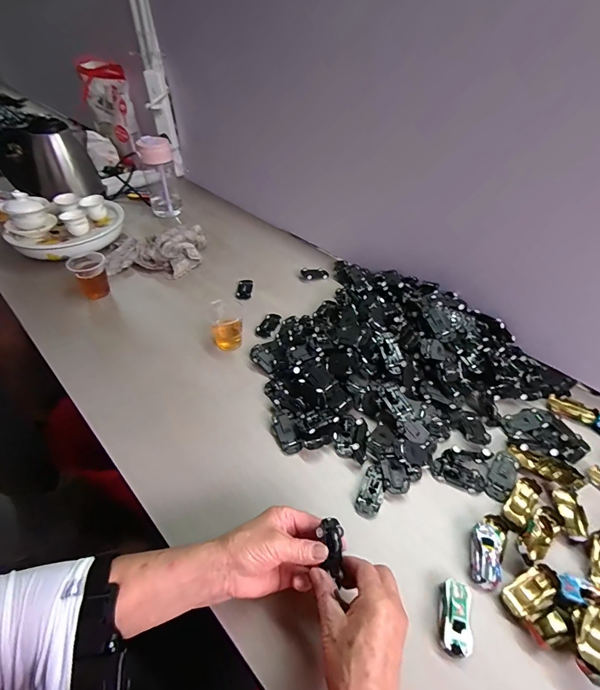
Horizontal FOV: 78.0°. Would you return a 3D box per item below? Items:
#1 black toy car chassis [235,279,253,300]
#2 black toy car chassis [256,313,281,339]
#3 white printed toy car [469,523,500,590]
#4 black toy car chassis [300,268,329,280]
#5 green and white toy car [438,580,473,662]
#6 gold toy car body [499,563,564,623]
[{"bbox_3d":[-0.113,-0.116,0.760,0.029,0.010,0.060,2,44,2],"label":"black toy car chassis"},{"bbox_3d":[-0.057,-0.035,0.691,0.033,0.018,0.063,16,46,15],"label":"black toy car chassis"},{"bbox_3d":[0.206,0.231,0.412,0.030,0.016,0.065,14,46,13],"label":"white printed toy car"},{"bbox_3d":[0.032,-0.154,0.801,0.061,0.014,0.029,-2,45,-24],"label":"black toy car chassis"},{"bbox_3d":[0.157,0.275,0.376,0.029,0.017,0.067,12,45,11],"label":"green and white toy car"},{"bbox_3d":[0.244,0.258,0.389,0.063,0.013,0.033,-15,47,-16],"label":"gold toy car body"}]

